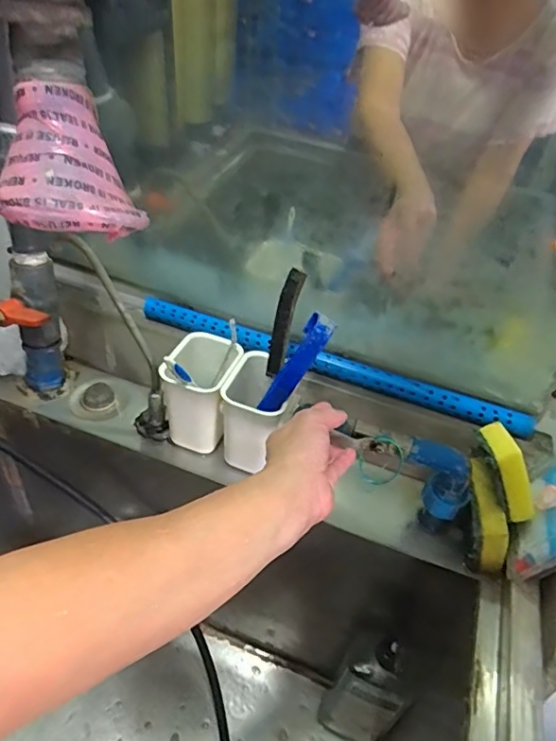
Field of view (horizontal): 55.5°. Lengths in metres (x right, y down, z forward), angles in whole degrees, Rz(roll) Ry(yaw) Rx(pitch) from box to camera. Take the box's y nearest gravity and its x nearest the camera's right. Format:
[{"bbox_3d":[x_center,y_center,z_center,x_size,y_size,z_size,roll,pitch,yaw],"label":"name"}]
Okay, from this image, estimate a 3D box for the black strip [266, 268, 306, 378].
[{"bbox_3d":[0.006,-0.051,0.582,0.020,0.118,0.013,18,17,11],"label":"black strip"}]

